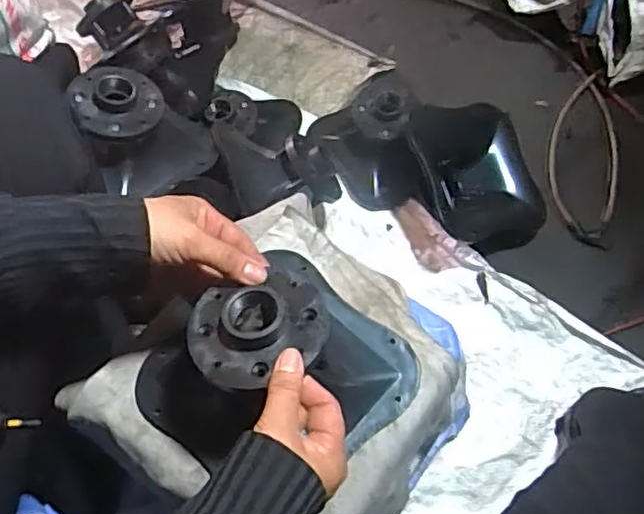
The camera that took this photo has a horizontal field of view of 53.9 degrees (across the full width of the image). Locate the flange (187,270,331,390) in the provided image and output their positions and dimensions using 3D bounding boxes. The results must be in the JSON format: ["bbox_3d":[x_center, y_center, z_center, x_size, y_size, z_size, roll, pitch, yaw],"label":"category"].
[{"bbox_3d":[-0.043,0.049,0.428,0.094,0.017,0.076,-10,63,-1],"label":"flange"}]

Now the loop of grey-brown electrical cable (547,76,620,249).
[{"bbox_3d":[0.371,-0.143,0.894,0.097,0.031,0.268,13,65,10],"label":"loop of grey-brown electrical cable"}]

